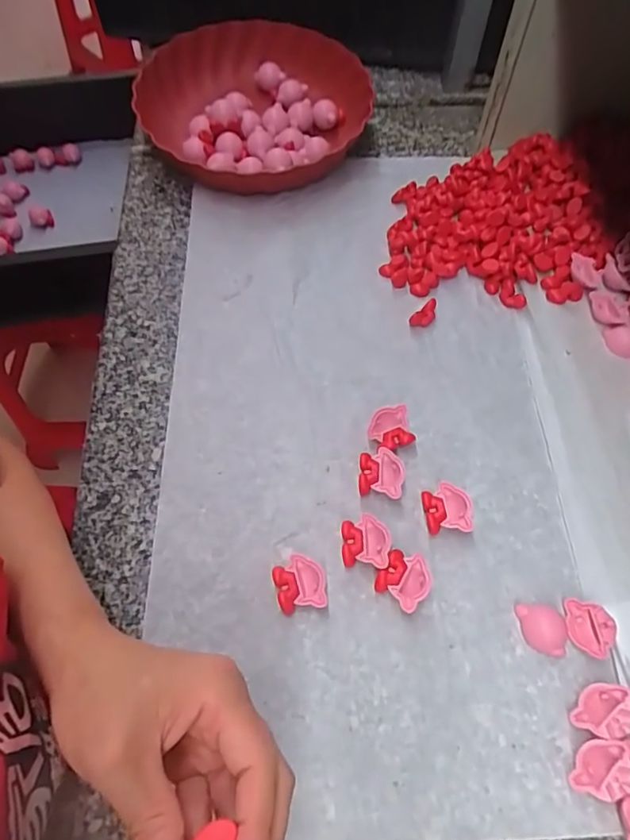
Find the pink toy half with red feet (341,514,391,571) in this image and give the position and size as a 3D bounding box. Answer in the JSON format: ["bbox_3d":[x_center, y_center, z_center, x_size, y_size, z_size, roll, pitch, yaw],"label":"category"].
[{"bbox_3d":[0.035,0.085,0.373,0.032,0.016,0.035,0,61,-1],"label":"pink toy half with red feet"}]

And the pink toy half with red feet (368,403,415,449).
[{"bbox_3d":[0.058,0.007,0.414,0.033,0.016,0.031,-14,63,-8],"label":"pink toy half with red feet"}]

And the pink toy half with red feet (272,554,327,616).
[{"bbox_3d":[-0.010,0.110,0.359,0.033,0.018,0.035,-9,62,-6],"label":"pink toy half with red feet"}]

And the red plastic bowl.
[{"bbox_3d":[-0.060,-0.341,0.581,0.241,0.058,0.246,0,61,-1],"label":"red plastic bowl"}]

